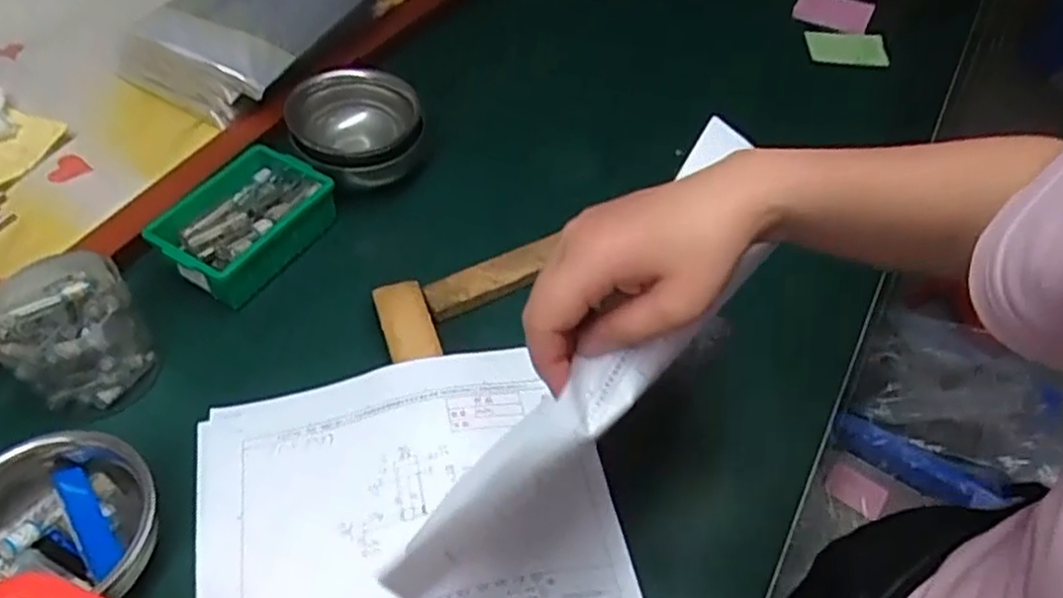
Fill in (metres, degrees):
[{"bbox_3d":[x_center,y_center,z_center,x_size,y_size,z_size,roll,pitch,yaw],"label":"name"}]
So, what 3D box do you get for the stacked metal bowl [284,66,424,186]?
[{"bbox_3d":[-0.174,-0.164,0.729,0.126,0.076,0.126,2,52,-2],"label":"stacked metal bowl"}]

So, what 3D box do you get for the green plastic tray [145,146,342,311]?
[{"bbox_3d":[-0.264,-0.070,0.678,0.102,0.051,0.148,26,55,15],"label":"green plastic tray"}]

